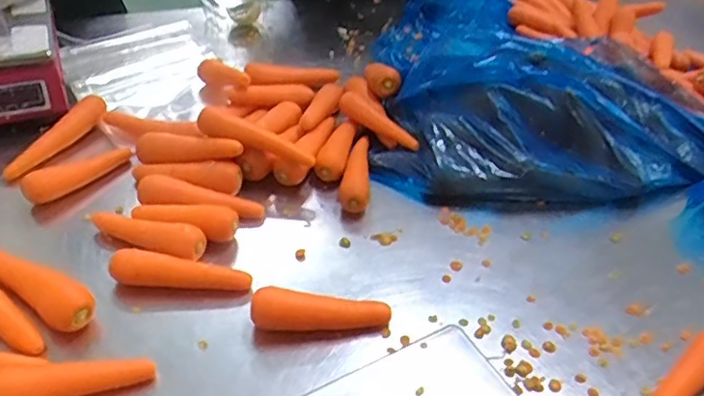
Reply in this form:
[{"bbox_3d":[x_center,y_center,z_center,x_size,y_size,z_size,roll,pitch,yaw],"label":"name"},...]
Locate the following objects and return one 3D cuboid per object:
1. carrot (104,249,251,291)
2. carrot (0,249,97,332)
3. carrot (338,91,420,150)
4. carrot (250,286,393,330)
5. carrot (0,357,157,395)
[{"bbox_3d":[-0.195,0.087,0.697,0.154,0.038,0.031,3,40,-1],"label":"carrot"},{"bbox_3d":[-0.353,0.095,0.675,0.177,0.041,0.050,27,45,25],"label":"carrot"},{"bbox_3d":[0.037,-0.116,0.918,0.027,0.027,0.165,-25,49,-30],"label":"carrot"},{"bbox_3d":[-0.033,0.129,0.665,0.151,0.044,0.043,4,40,0],"label":"carrot"},{"bbox_3d":[-0.283,0.181,0.592,0.169,0.036,0.050,-9,42,-15],"label":"carrot"}]

